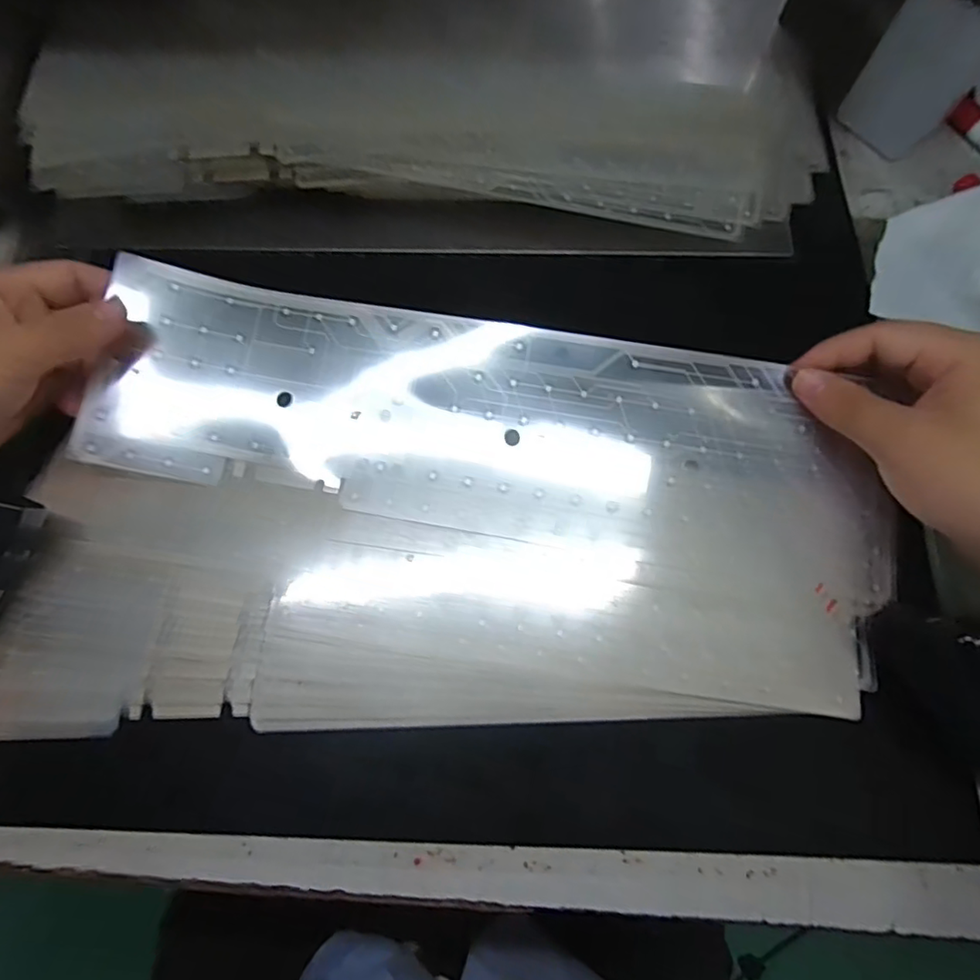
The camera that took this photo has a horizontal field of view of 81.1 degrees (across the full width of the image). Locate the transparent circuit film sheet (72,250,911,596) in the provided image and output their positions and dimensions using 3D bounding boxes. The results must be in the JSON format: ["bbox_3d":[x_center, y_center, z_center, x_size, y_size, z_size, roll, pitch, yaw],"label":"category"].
[{"bbox_3d":[0.000,-0.033,0.297,0.400,0.024,0.110,11,75,3],"label":"transparent circuit film sheet"}]

